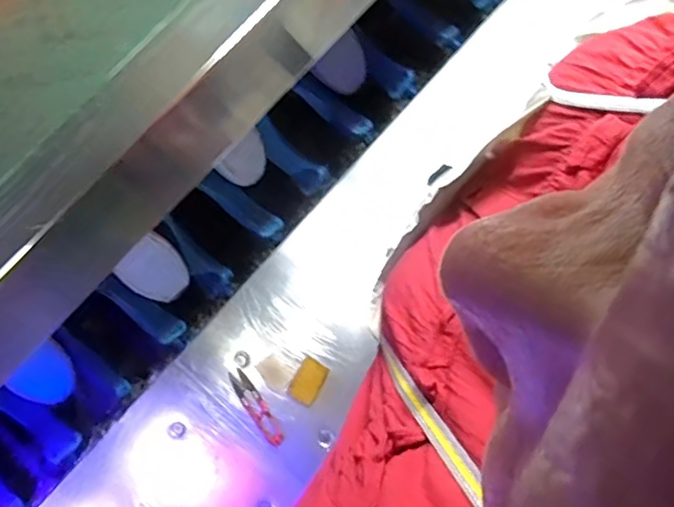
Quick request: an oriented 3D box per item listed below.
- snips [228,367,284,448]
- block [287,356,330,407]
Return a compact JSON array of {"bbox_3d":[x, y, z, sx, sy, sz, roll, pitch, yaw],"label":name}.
[{"bbox_3d":[-0.097,0.185,0.702,0.023,0.004,0.101,-37,80,-6],"label":"snips"},{"bbox_3d":[-0.035,0.153,0.700,0.034,0.013,0.051,28,81,6],"label":"block"}]

